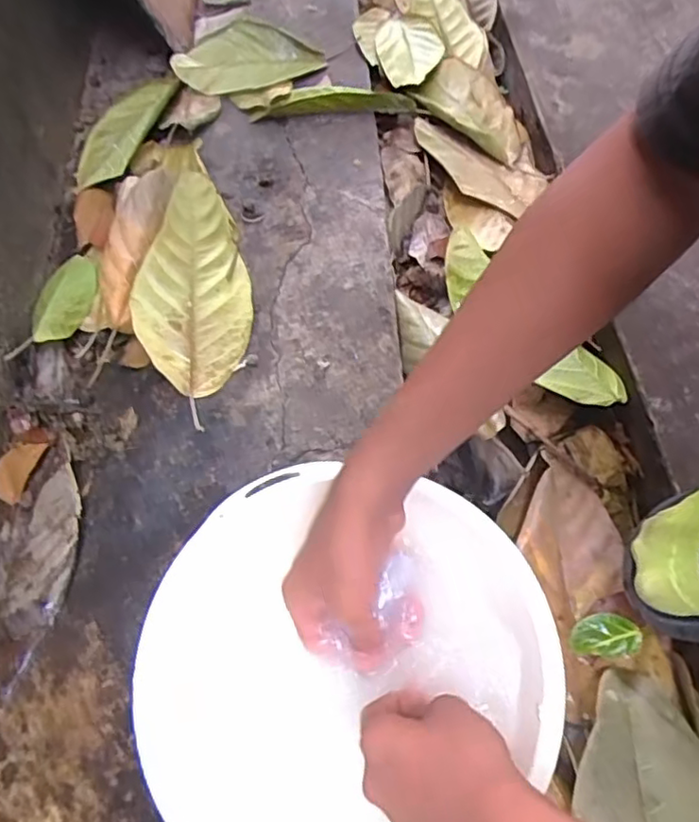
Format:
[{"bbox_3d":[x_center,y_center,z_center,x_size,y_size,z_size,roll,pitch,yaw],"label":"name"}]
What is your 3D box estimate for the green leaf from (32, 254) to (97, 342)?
[{"bbox_3d":[-0.281,-0.113,0.627,0.040,0.021,0.116,5,59,7],"label":"green leaf"}]

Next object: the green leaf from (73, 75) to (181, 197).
[{"bbox_3d":[-0.273,-0.348,0.770,0.074,0.015,0.194,15,61,13],"label":"green leaf"}]

